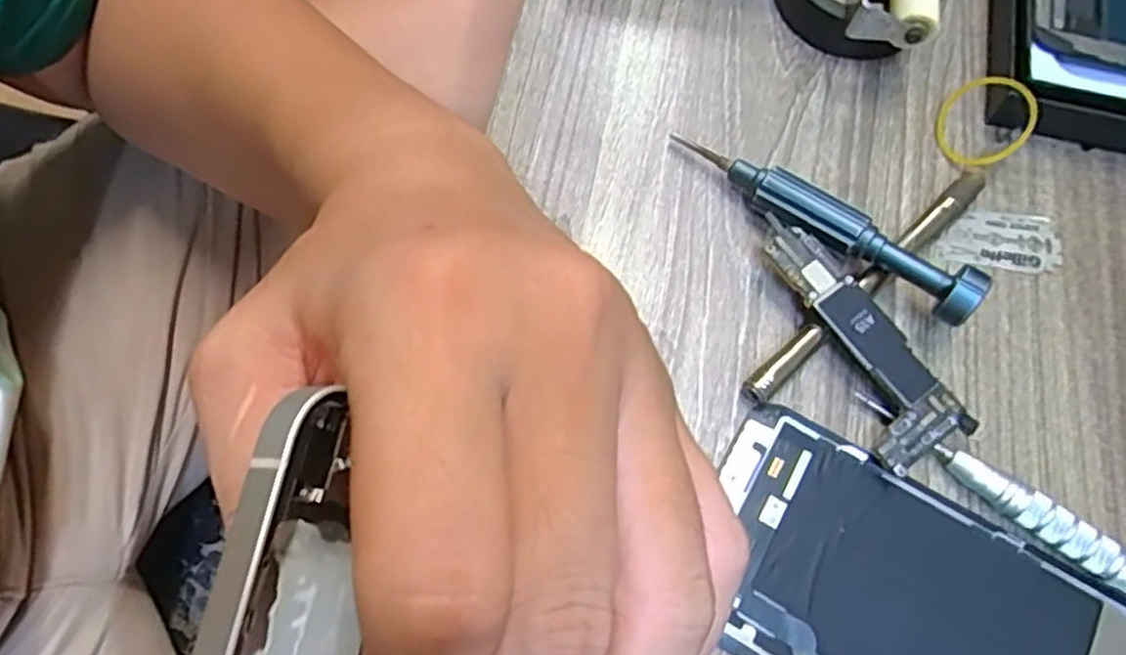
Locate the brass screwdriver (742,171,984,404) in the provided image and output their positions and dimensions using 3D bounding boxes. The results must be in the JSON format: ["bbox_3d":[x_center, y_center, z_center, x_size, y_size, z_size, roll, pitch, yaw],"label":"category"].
[{"bbox_3d":[0.097,-0.015,0.232,0.110,0.010,0.008,-40,75,-17],"label":"brass screwdriver"}]

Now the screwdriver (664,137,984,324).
[{"bbox_3d":[0.079,-0.033,0.232,0.103,0.022,0.012,37,71,12],"label":"screwdriver"}]

